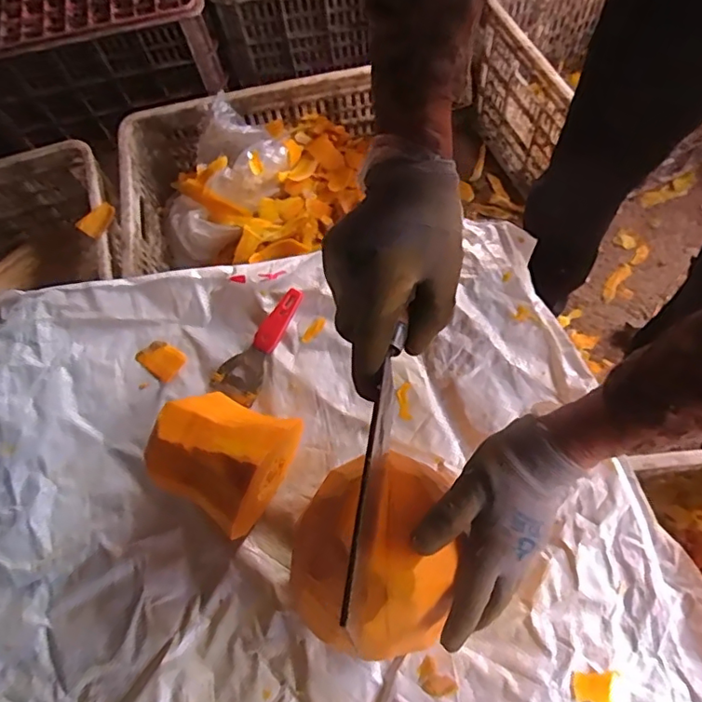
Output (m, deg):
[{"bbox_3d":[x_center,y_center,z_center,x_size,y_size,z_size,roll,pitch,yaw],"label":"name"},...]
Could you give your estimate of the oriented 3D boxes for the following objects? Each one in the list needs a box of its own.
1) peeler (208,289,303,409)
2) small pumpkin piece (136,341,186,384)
[{"bbox_3d":[-0.109,-0.012,0.649,0.056,0.020,0.143,24,70,11],"label":"peeler"},{"bbox_3d":[-0.221,0.011,0.653,0.049,0.014,0.040,30,72,14],"label":"small pumpkin piece"}]

